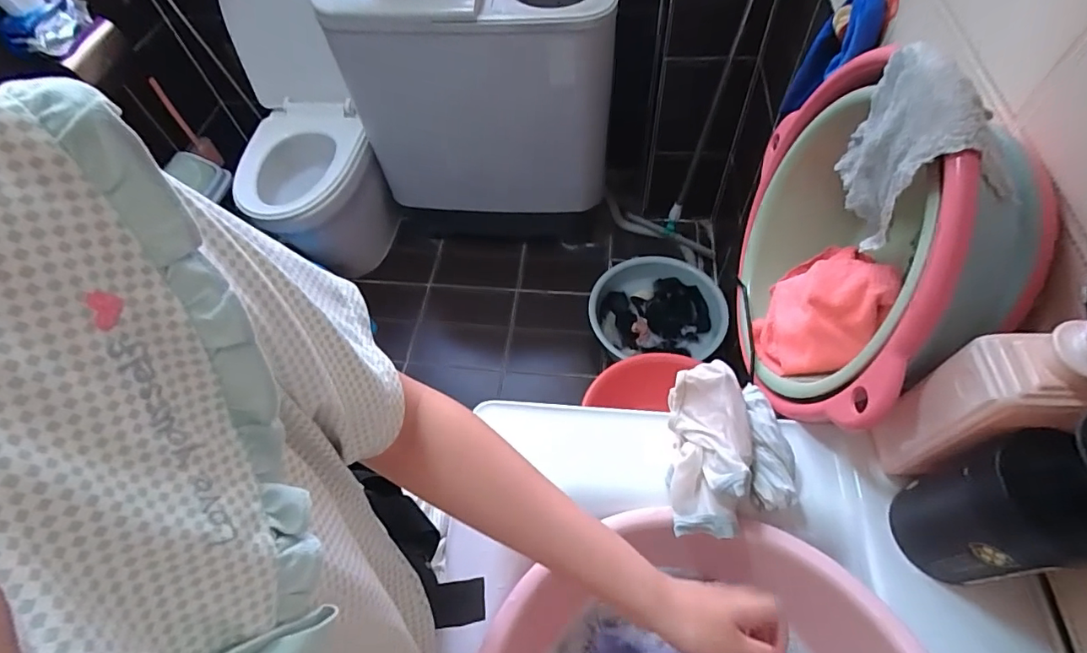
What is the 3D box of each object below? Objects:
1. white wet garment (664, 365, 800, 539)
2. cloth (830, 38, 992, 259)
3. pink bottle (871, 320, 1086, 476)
[{"bbox_3d":[0.174,0.115,0.469,0.108,0.064,0.146,4,58,7],"label":"white wet garment"},{"bbox_3d":[0.299,-0.147,0.427,0.034,0.138,0.120,4,58,7],"label":"cloth"},{"bbox_3d":[0.321,0.064,0.383,0.051,0.185,0.054,6,58,8],"label":"pink bottle"}]

